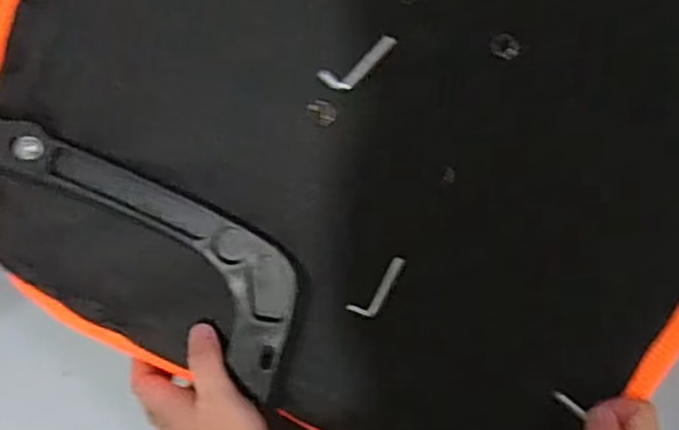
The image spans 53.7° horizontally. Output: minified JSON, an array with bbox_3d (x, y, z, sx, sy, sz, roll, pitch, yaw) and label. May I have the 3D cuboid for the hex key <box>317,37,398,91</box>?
[{"bbox_3d":[0.012,-0.088,0.393,0.049,0.007,0.016,-28,95,8],"label":"hex key"}]

